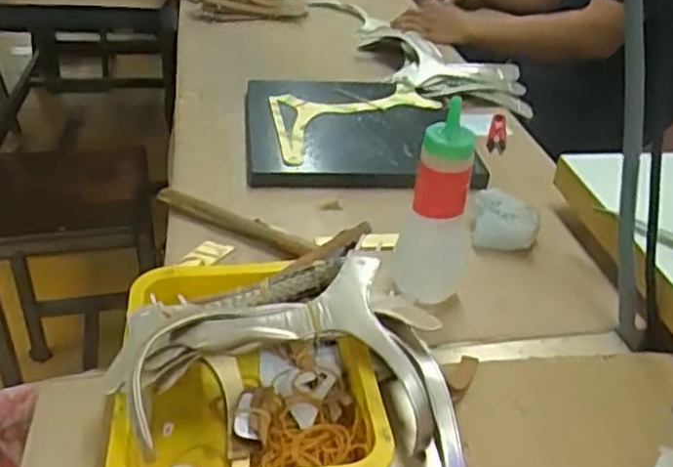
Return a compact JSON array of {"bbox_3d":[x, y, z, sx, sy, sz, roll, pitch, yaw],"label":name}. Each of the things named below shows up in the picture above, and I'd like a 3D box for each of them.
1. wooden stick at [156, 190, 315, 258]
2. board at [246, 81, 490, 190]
[{"bbox_3d":[-0.116,-0.013,0.784,0.198,0.021,0.022,17,37,19],"label":"wooden stick"},{"bbox_3d":[0.025,-0.145,0.975,0.293,0.034,0.301,-1,35,-8],"label":"board"}]

